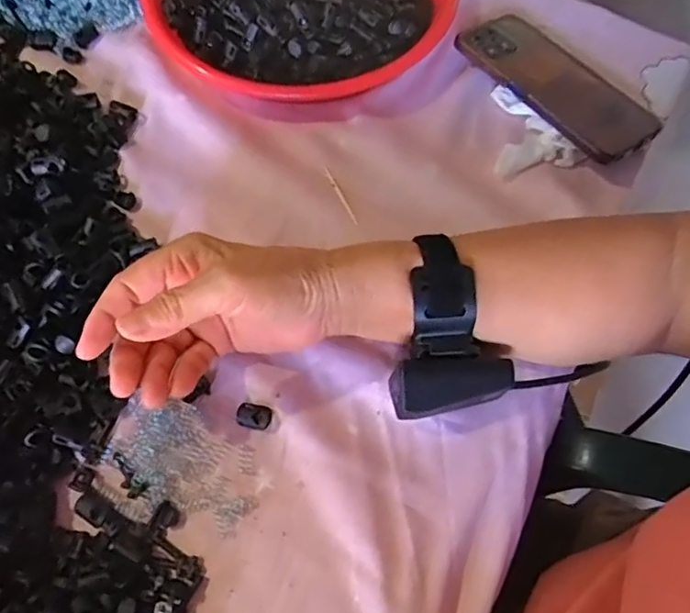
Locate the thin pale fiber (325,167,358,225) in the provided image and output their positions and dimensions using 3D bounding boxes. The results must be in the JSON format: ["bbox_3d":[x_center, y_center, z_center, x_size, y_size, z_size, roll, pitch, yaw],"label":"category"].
[{"bbox_3d":[-0.003,-0.082,0.416,0.004,0.004,0.053,-24,70,-12],"label":"thin pale fiber"}]

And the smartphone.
[{"bbox_3d":[0.166,-0.178,0.452,0.075,0.016,0.162,-35,72,-15],"label":"smartphone"}]

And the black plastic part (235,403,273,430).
[{"bbox_3d":[-0.056,0.067,0.352,0.021,0.007,0.015,11,67,3],"label":"black plastic part"}]

